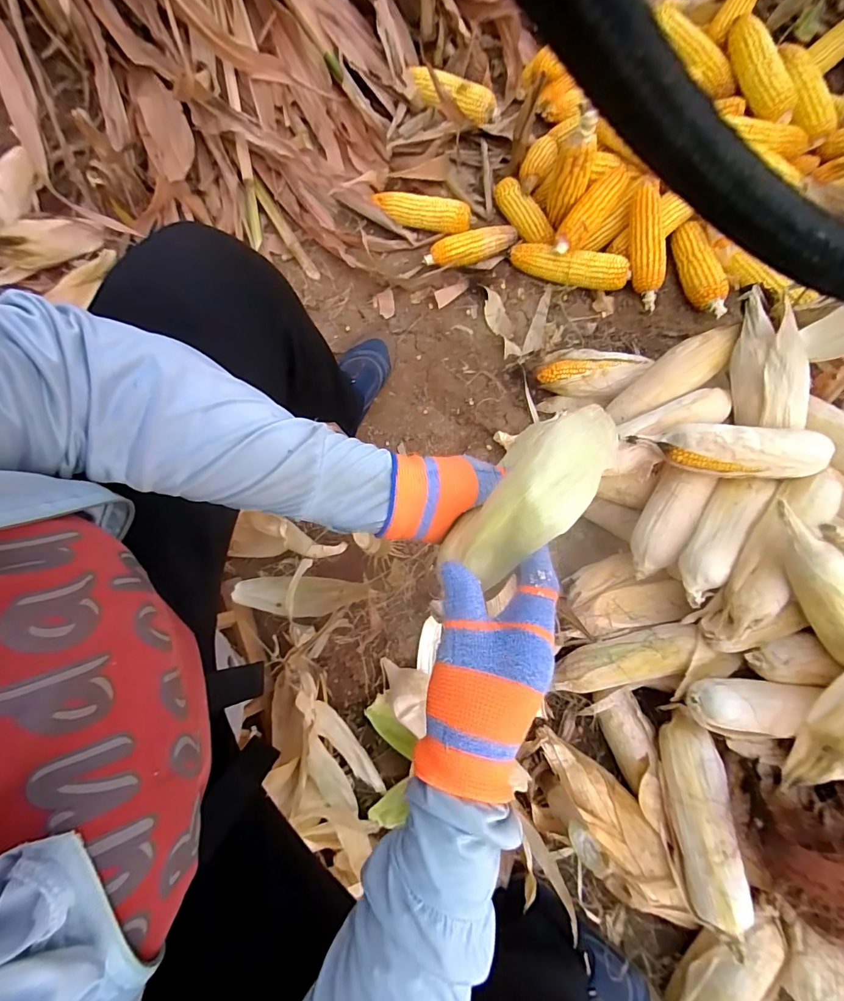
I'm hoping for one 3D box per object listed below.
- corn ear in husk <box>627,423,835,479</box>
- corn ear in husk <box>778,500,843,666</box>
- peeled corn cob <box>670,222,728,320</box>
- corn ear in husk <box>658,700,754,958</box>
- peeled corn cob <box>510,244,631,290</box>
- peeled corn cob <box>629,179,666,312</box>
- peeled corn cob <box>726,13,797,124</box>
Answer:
[{"bbox_3d":[0.393,-0.067,0.558,0.214,0.045,0.059,7,78,17],"label":"corn ear in husk"},{"bbox_3d":[0.445,0.090,0.475,0.054,0.045,0.197,-27,94,-4],"label":"corn ear in husk"},{"bbox_3d":[0.479,-0.403,0.748,0.050,0.048,0.189,-6,78,0],"label":"peeled corn cob"},{"bbox_3d":[0.334,0.374,0.519,0.062,0.051,0.226,3,60,2],"label":"corn ear in husk"},{"bbox_3d":[0.265,-0.425,0.781,0.207,0.062,0.048,19,79,5],"label":"peeled corn cob"},{"bbox_3d":[0.389,-0.439,0.744,0.055,0.046,0.206,-8,101,0],"label":"peeled corn cob"},{"bbox_3d":[0.589,-0.746,0.751,0.060,0.045,0.188,-30,94,-5],"label":"peeled corn cob"}]

